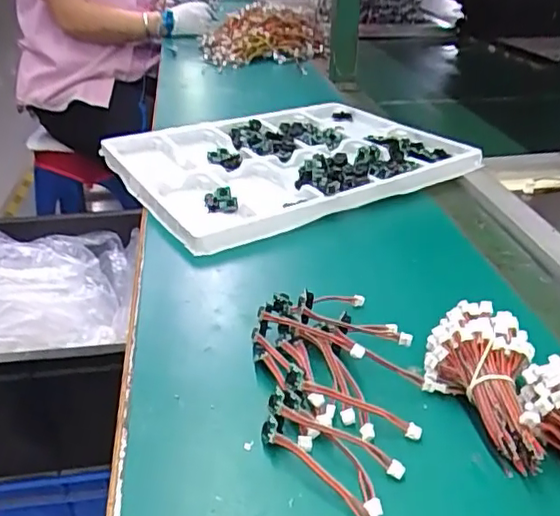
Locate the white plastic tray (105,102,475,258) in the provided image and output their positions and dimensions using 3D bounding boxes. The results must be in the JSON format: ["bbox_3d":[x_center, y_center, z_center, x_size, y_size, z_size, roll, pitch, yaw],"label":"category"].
[{"bbox_3d":[0.009,-0.124,0.706,0.380,0.030,0.297,-17,34,-29],"label":"white plastic tray"}]

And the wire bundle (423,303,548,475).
[{"bbox_3d":[0.120,0.075,0.360,0.064,0.050,0.095,8,30,11],"label":"wire bundle"}]

